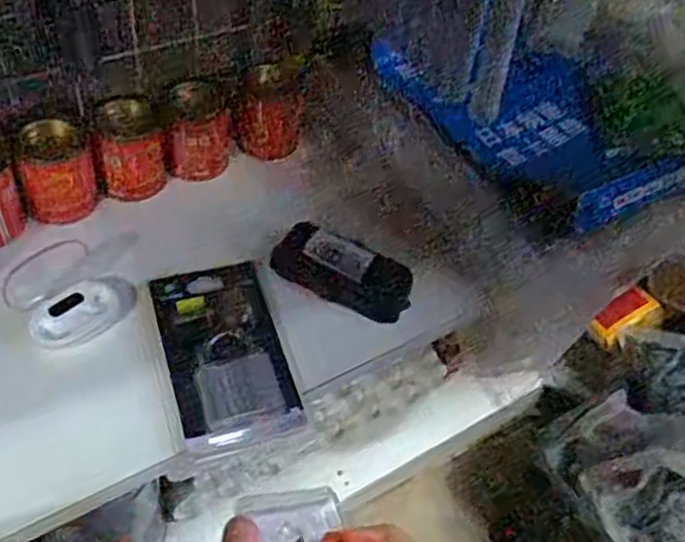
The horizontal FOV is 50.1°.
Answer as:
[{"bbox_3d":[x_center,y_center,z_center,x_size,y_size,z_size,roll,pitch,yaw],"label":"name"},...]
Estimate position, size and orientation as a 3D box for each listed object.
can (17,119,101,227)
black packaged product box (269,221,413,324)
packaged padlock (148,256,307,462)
[{"bbox_3d":[-0.217,-0.074,0.557,0.050,0.061,0.050,4,47,-4],"label":"can"},{"bbox_3d":[0.000,-0.001,0.560,0.106,0.034,0.038,19,48,11],"label":"black packaged product box"},{"bbox_3d":[-0.083,0.053,0.512,0.080,0.025,0.143,-11,50,-17],"label":"packaged padlock"}]

